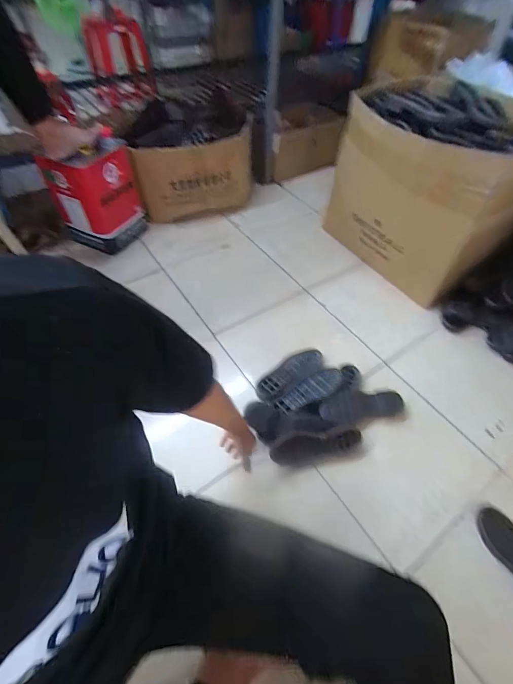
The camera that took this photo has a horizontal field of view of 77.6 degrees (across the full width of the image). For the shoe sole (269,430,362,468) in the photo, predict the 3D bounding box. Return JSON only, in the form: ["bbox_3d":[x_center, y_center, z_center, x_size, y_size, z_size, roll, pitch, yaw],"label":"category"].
[{"bbox_3d":[0.157,0.277,0.825,0.233,0.029,0.069,-4,57,-4],"label":"shoe sole"}]

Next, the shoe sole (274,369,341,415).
[{"bbox_3d":[0.152,0.139,0.907,0.217,0.021,0.072,-24,60,-16],"label":"shoe sole"}]

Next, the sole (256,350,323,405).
[{"bbox_3d":[0.098,0.096,0.979,0.249,0.042,0.104,-31,62,-20],"label":"sole"}]

